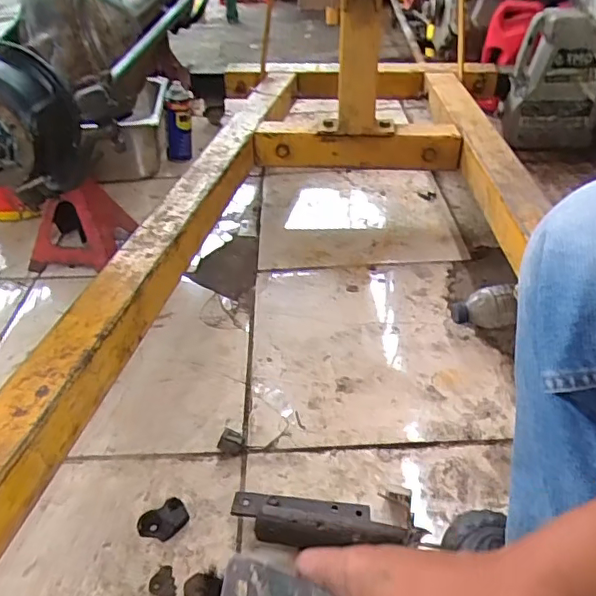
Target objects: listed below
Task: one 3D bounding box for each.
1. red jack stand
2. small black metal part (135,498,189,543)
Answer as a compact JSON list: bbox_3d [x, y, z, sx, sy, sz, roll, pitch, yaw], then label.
[{"bbox_3d":[-0.401,-0.138,1.029,0.154,0.144,0.128,4,38,6],"label":"red jack stand"},{"bbox_3d":[-0.156,0.260,0.657,0.057,0.008,0.041,-25,60,-30],"label":"small black metal part"}]

